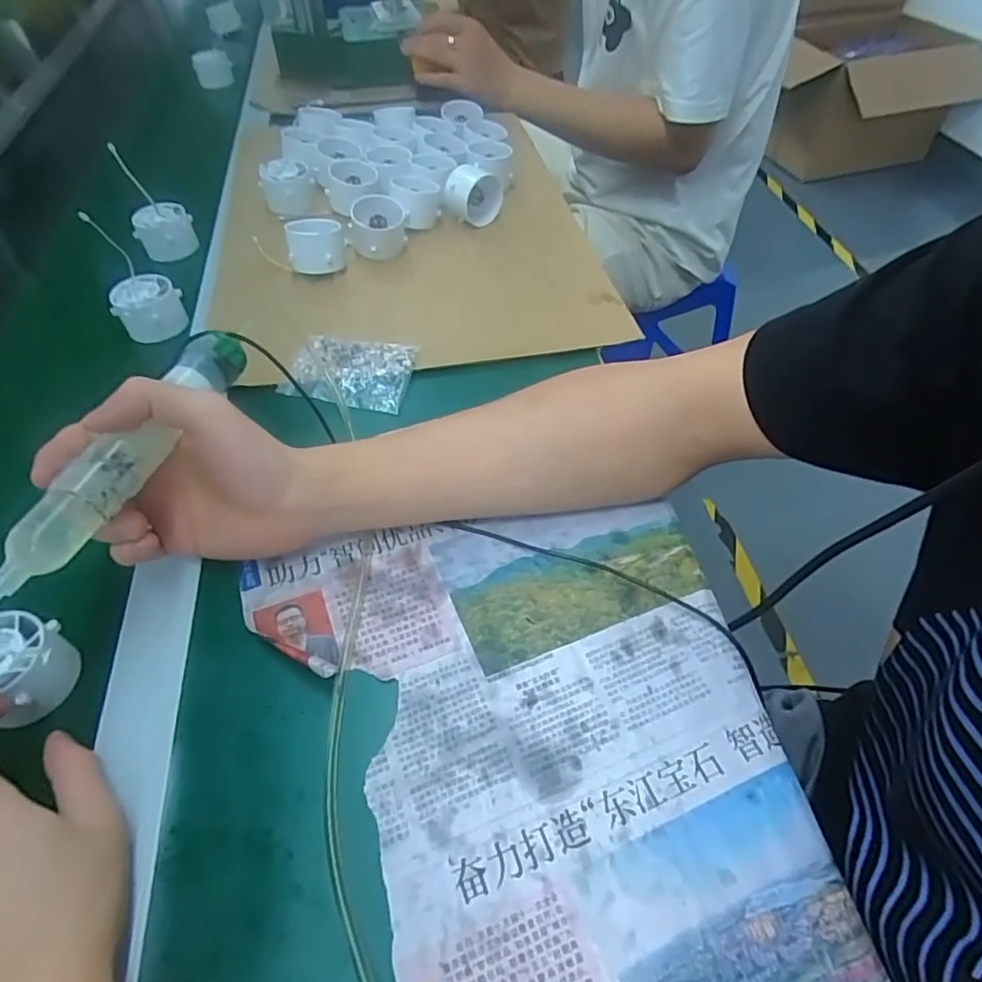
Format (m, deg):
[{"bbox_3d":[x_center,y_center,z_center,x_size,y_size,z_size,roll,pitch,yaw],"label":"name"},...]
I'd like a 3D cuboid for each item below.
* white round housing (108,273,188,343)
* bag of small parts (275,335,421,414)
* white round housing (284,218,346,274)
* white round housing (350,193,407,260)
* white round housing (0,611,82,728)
[{"bbox_3d":[-0.299,-0.160,0.535,0.053,0.037,0.053,-1,50,1],"label":"white round housing"},{"bbox_3d":[-0.113,-0.098,0.484,0.098,0.013,0.067,8,50,8],"label":"bag of small parts"},{"bbox_3d":[-0.163,-0.231,0.571,0.052,0.034,0.050,-11,50,-7],"label":"white round housing"},{"bbox_3d":[-0.111,-0.260,0.597,0.052,0.039,0.052,0,52,-1],"label":"white round housing"},{"bbox_3d":[-0.253,0.093,0.323,0.048,0.034,0.049,0,52,-1],"label":"white round housing"}]

